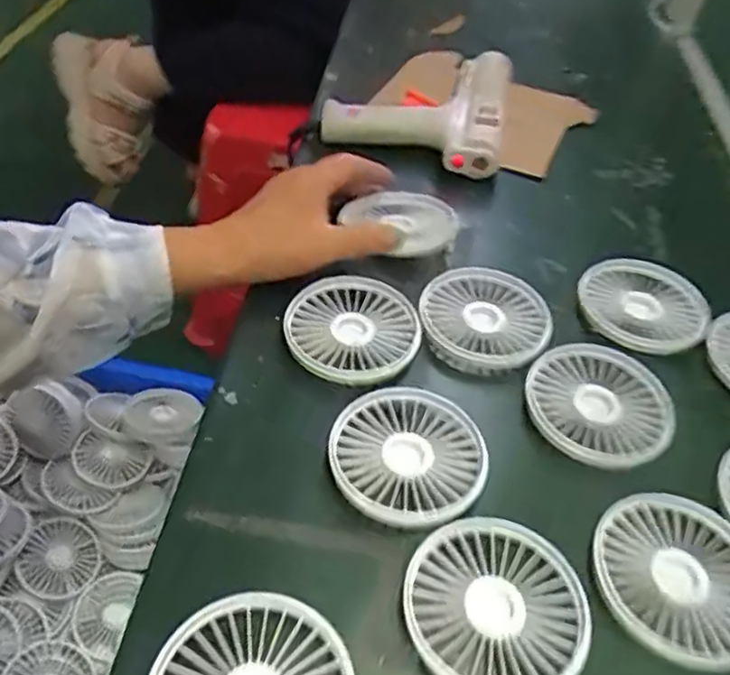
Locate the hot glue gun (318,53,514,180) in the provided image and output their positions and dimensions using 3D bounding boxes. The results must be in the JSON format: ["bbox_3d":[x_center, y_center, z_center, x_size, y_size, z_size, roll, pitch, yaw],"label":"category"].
[{"bbox_3d":[0.065,-0.232,0.667,0.168,0.066,0.165,19,45,12],"label":"hot glue gun"}]

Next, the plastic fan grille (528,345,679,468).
[{"bbox_3d":[0.149,0.040,0.438,0.088,0.009,0.090,20,48,14],"label":"plastic fan grille"}]

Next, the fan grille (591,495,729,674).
[{"bbox_3d":[0.168,0.125,0.361,0.092,0.007,0.089,2,47,-2],"label":"fan grille"}]

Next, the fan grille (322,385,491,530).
[{"bbox_3d":[0.025,0.068,0.398,0.089,0.010,0.090,2,47,-2],"label":"fan grille"}]

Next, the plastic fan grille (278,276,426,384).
[{"bbox_3d":[-0.009,-0.006,0.465,0.087,0.015,0.087,2,47,-2],"label":"plastic fan grille"}]

